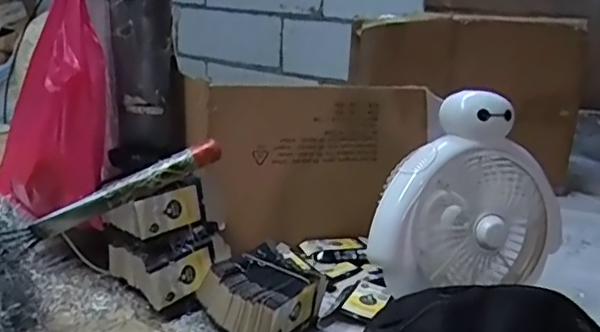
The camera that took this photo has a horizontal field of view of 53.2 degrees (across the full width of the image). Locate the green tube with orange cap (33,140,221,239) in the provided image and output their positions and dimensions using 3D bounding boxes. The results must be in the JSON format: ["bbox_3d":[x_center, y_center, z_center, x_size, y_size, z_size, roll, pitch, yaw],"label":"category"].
[{"bbox_3d":[-0.186,0.023,0.652,0.210,0.027,0.022,-25,24,-7],"label":"green tube with orange cap"}]

